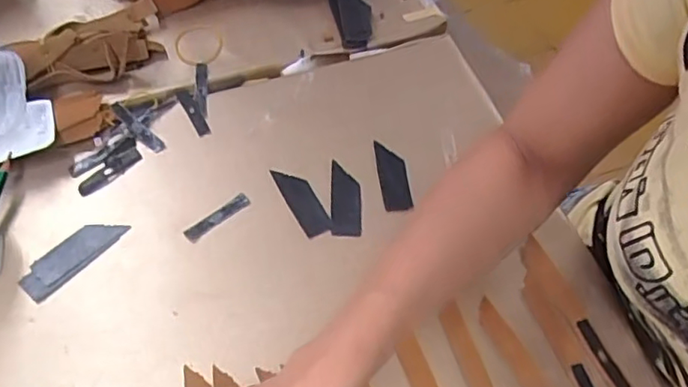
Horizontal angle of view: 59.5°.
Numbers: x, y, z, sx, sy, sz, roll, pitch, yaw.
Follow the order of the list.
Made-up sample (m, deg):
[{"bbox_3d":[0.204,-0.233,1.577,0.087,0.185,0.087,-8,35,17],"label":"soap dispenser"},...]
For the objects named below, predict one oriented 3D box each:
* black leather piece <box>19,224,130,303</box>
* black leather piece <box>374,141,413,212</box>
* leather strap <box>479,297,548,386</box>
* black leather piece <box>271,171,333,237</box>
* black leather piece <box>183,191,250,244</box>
[{"bbox_3d":[-0.191,0.042,0.423,0.029,0.004,0.074,38,62,19],"label":"black leather piece"},{"bbox_3d":[0.040,-0.014,0.484,0.023,0.004,0.061,-6,65,-5],"label":"black leather piece"},{"bbox_3d":[0.125,0.125,0.398,0.016,0.005,0.121,-21,61,-17],"label":"leather strap"},{"bbox_3d":[-0.033,0.005,0.464,0.024,0.004,0.064,-27,68,-19],"label":"black leather piece"},{"bbox_3d":[-0.095,0.017,0.450,0.054,0.004,0.012,-35,66,-24],"label":"black leather piece"}]

